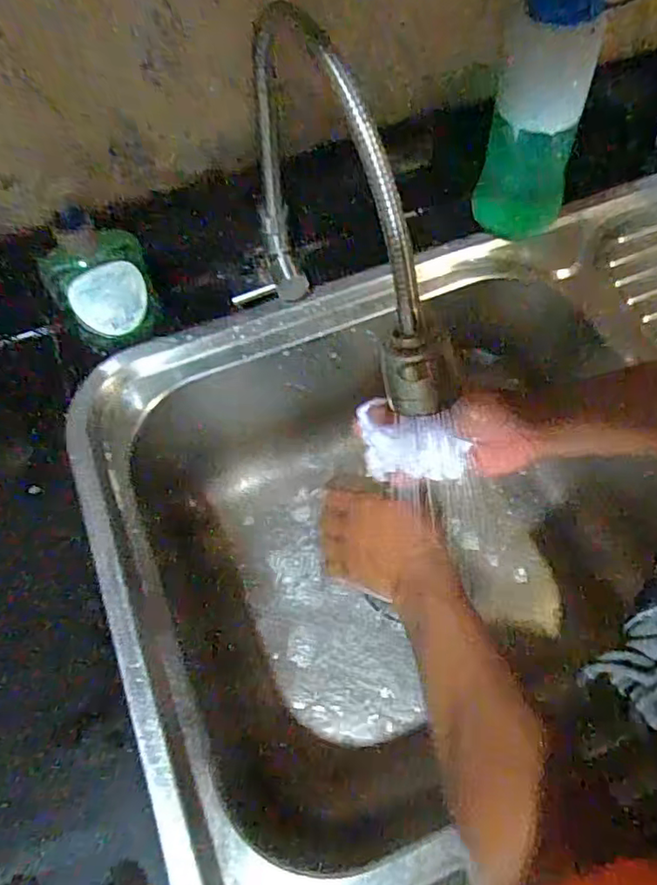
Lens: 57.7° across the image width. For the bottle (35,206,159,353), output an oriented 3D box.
[{"bbox_3d":[-0.192,-0.134,0.510,0.080,0.124,0.039,-31,66,-14],"label":"bottle"}]

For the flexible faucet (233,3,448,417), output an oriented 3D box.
[{"bbox_3d":[-0.008,-0.132,0.419,0.054,0.256,0.265,-28,66,-13],"label":"flexible faucet"}]

